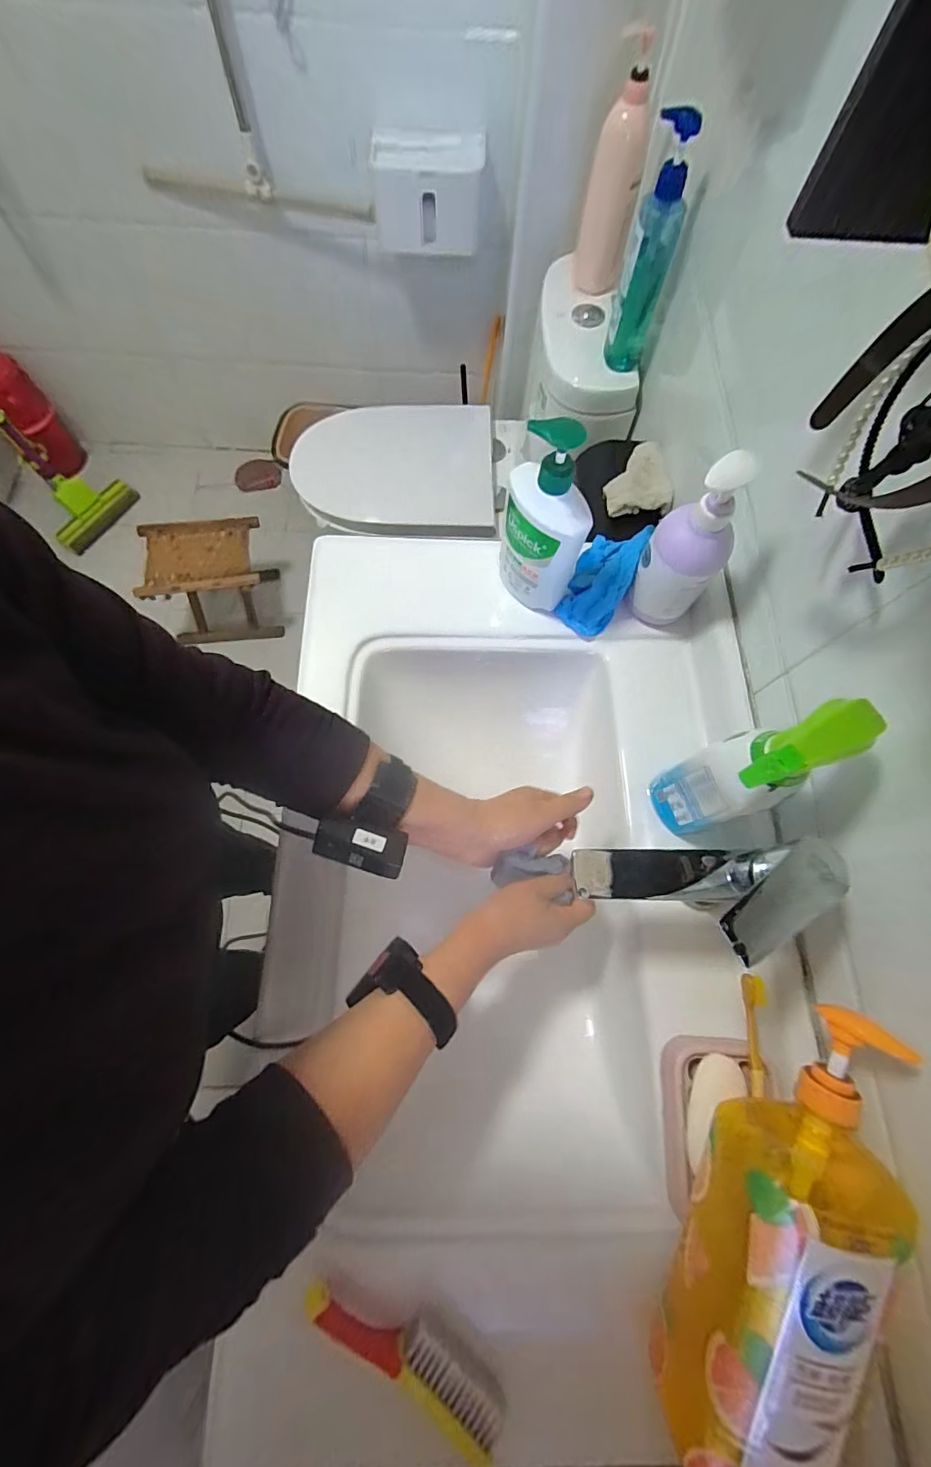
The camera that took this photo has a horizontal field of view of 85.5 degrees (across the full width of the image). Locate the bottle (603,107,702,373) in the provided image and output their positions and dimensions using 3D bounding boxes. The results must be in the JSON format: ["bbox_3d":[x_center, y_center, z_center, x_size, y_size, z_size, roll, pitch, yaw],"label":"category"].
[{"bbox_3d":[0.259,-0.673,0.725,0.072,0.265,0.073,24,72,6],"label":"bottle"}]

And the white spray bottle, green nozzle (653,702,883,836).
[{"bbox_3d":[0.221,0.035,0.414,0.071,0.218,0.061,-19,73,-8],"label":"white spray bottle, green nozzle"}]

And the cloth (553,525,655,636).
[{"bbox_3d":[0.154,-0.175,0.574,0.063,0.067,0.107,26,72,6],"label":"cloth"}]

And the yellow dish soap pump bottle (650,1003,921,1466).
[{"bbox_3d":[0.213,0.327,0.330,0.097,0.075,0.290,23,84,6],"label":"yellow dish soap pump bottle"}]

